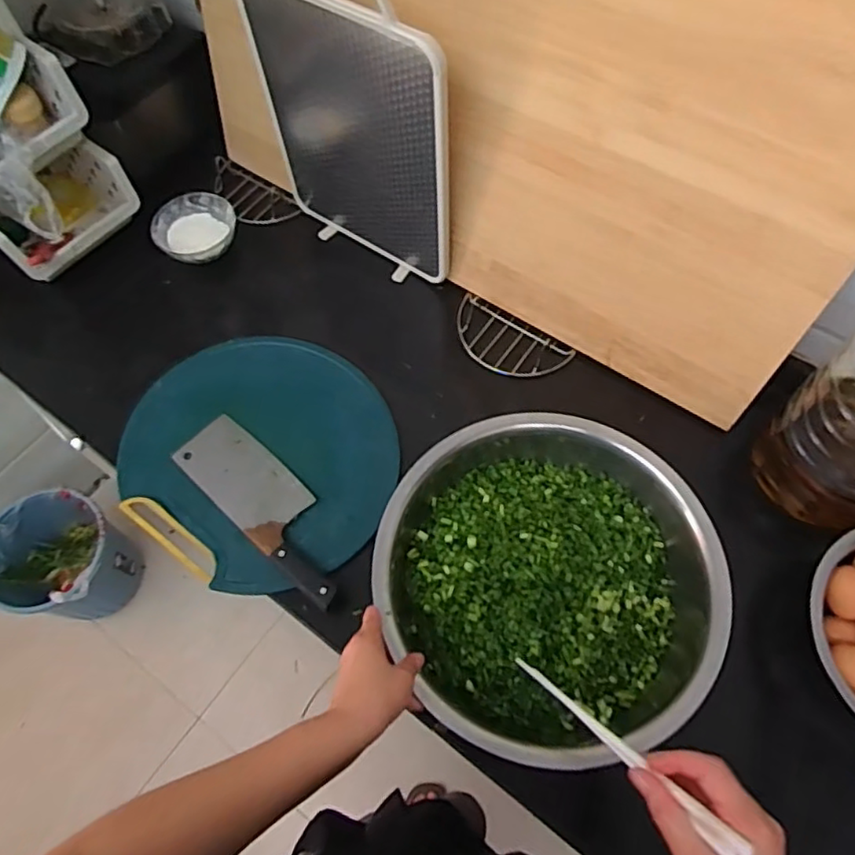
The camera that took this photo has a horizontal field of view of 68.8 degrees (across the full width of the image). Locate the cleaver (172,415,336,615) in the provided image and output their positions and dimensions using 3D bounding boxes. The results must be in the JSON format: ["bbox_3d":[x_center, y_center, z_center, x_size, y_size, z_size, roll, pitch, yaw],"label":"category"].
[{"bbox_3d":[-0.190,0.092,0.751,0.276,0.023,0.088,40,71,20],"label":"cleaver"}]

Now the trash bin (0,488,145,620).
[{"bbox_3d":[-0.763,0.303,1.356,0.245,0.266,0.245,28,67,16],"label":"trash bin"}]

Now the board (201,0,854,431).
[{"bbox_3d":[0.047,-0.376,0.713,0.887,0.500,0.024,32,55,19],"label":"board"}]

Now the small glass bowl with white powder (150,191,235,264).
[{"bbox_3d":[-0.346,-0.295,0.941,0.117,0.049,0.113,-1,63,2],"label":"small glass bowl with white powder"}]

